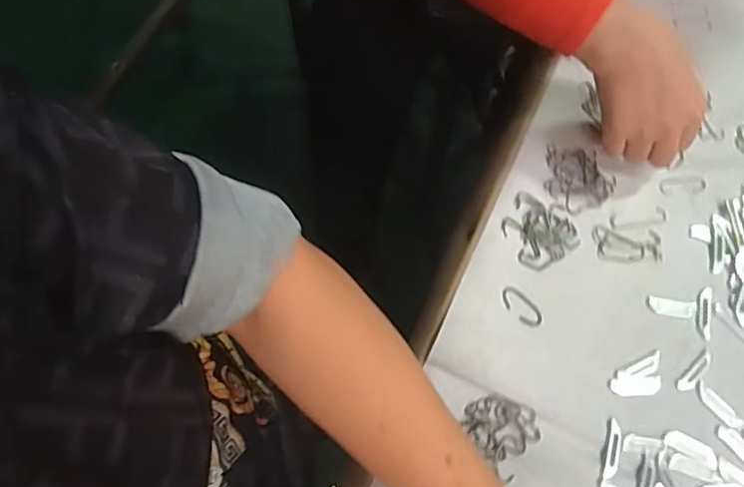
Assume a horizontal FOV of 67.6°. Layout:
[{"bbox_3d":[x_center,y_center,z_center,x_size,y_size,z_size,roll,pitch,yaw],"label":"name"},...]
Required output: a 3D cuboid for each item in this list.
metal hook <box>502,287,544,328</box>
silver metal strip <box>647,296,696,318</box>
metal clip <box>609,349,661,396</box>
[{"bbox_3d":[0.124,0.052,0.460,0.039,0.004,0.020,42,74,14],"label":"metal hook"},{"bbox_3d":[0.248,0.053,0.458,0.037,0.004,0.015,10,69,3],"label":"silver metal strip"},{"bbox_3d":[0.212,0.107,0.438,0.046,0.004,0.025,-21,71,-9],"label":"metal clip"}]

